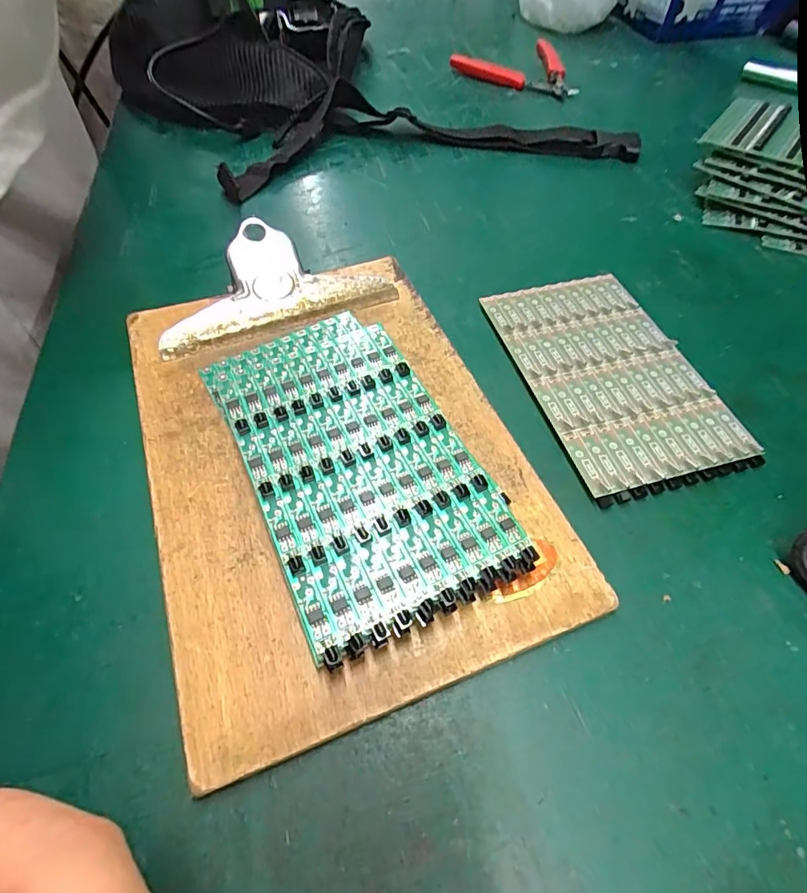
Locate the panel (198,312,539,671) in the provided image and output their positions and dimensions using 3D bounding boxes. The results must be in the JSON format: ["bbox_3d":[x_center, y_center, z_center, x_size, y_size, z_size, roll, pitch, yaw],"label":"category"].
[{"bbox_3d":[-0.022,0.001,0.197,0.078,0.014,0.149,-22,58,-17],"label":"panel"}]

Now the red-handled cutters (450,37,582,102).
[{"bbox_3d":[0.110,-0.361,0.461,0.120,0.020,0.078,22,57,13],"label":"red-handled cutters"}]

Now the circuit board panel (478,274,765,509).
[{"bbox_3d":[0.098,-0.036,0.235,0.078,0.006,0.130,-12,56,-10],"label":"circuit board panel"}]

